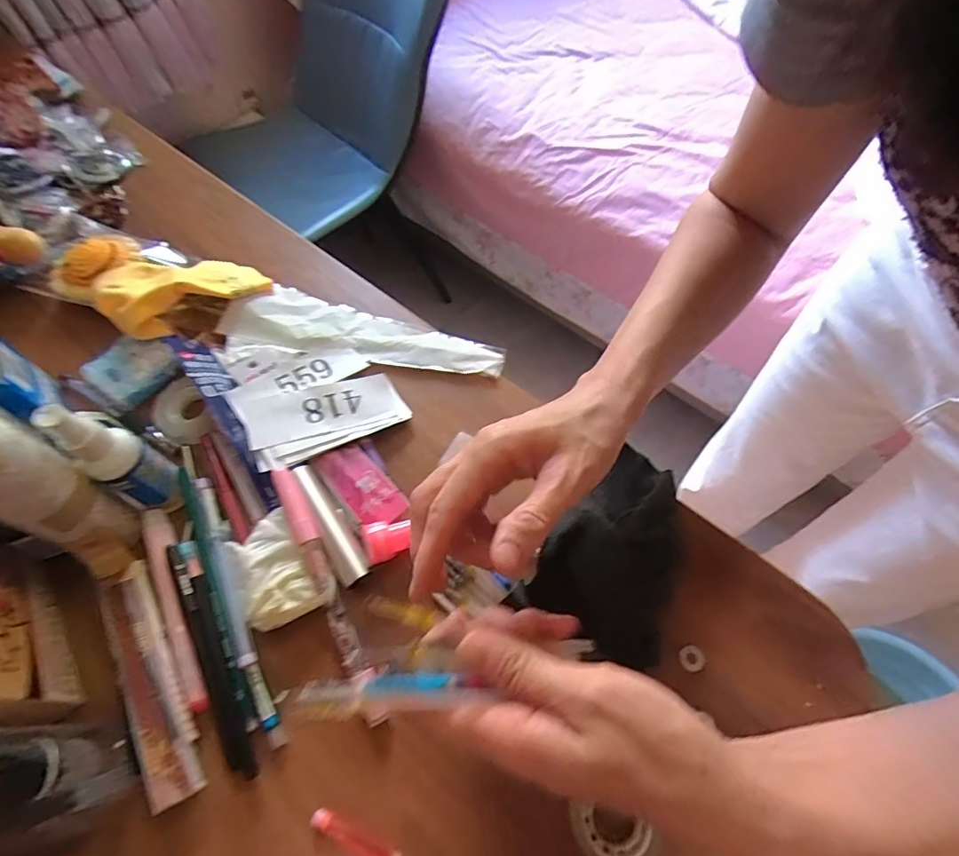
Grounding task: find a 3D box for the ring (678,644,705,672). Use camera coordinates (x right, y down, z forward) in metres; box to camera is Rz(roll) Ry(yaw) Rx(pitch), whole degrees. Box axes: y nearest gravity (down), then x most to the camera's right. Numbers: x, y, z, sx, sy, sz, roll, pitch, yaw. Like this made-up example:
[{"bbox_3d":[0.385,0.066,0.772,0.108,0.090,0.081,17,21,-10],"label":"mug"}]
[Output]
[{"bbox_3d":[0.131,0.142,0.310,0.015,0.004,0.014,-1,61,1],"label":"ring"}]

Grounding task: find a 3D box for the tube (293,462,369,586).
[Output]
[{"bbox_3d":[-0.103,0.063,0.345,0.018,0.012,0.092,-29,64,-13],"label":"tube"}]

